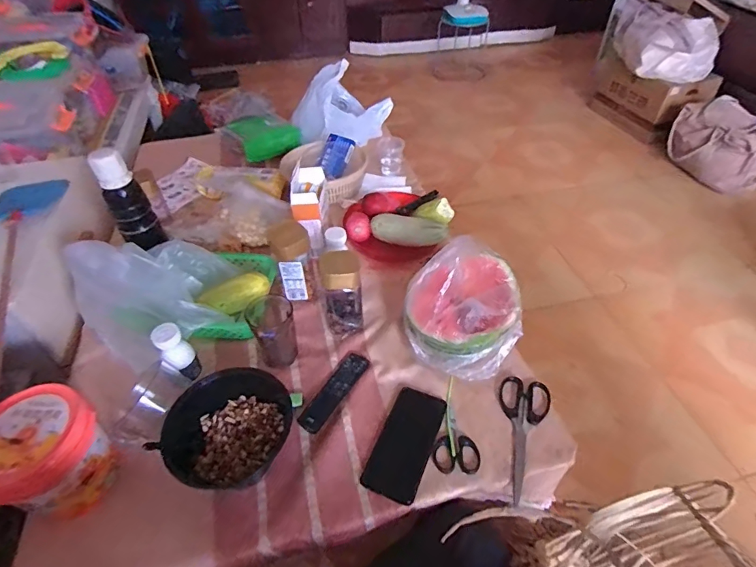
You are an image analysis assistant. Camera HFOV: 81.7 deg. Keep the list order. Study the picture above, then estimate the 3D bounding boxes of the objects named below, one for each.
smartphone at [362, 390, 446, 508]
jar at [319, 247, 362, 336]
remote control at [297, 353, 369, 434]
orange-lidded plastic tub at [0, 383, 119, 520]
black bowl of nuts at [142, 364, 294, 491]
[{"bbox_3d":[0.042,0.225,0.630,0.075,0.013,0.163,16,48,18],"label":"smartphone"},{"bbox_3d":[-0.058,0.015,0.744,0.063,0.143,0.063,-1,45,1],"label":"jar"},{"bbox_3d":[-0.066,0.167,0.685,0.042,0.013,0.149,22,50,22],"label":"remote control"},{"bbox_3d":[-0.425,0.221,0.564,0.127,0.136,0.130,-1,45,1],"label":"orange-lidded plastic tub"},{"bbox_3d":[-0.207,0.200,0.615,0.145,0.063,0.176,28,53,27],"label":"black bowl of nuts"}]

